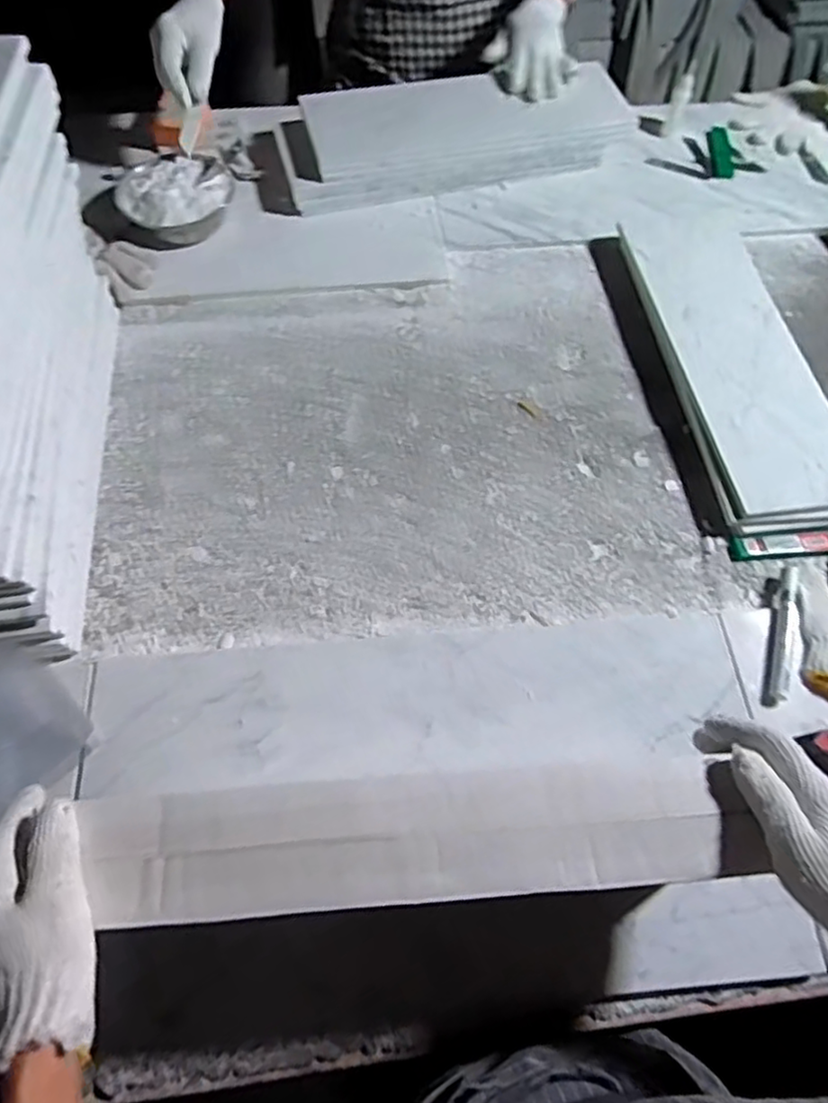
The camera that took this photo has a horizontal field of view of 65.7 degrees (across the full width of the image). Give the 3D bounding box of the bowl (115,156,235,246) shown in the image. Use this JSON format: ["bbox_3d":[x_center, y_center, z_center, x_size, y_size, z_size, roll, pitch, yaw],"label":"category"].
[{"bbox_3d":[-0.312,-0.467,0.863,0.150,0.061,0.140,-29,68,-12],"label":"bowl"}]

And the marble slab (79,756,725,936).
[{"bbox_3d":[-0.001,0.180,0.405,0.384,0.015,0.078,-3,63,-3],"label":"marble slab"}]

